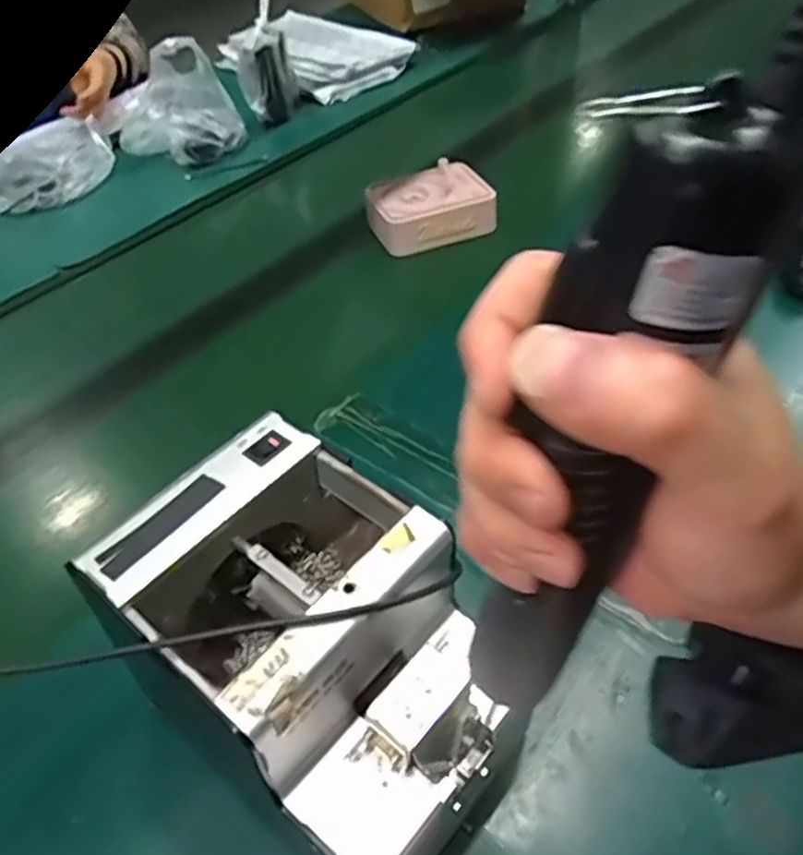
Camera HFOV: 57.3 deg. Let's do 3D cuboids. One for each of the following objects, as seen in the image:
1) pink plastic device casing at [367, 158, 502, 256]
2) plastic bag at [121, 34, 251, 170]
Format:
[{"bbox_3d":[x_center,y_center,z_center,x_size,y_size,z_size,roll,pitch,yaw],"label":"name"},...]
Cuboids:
[{"bbox_3d":[0.032,-0.242,0.813,0.129,0.048,0.097,-18,45,-11],"label":"pink plastic device casing"},{"bbox_3d":[-0.327,-0.470,1.035,0.159,0.117,0.252,-18,45,-12],"label":"plastic bag"}]

